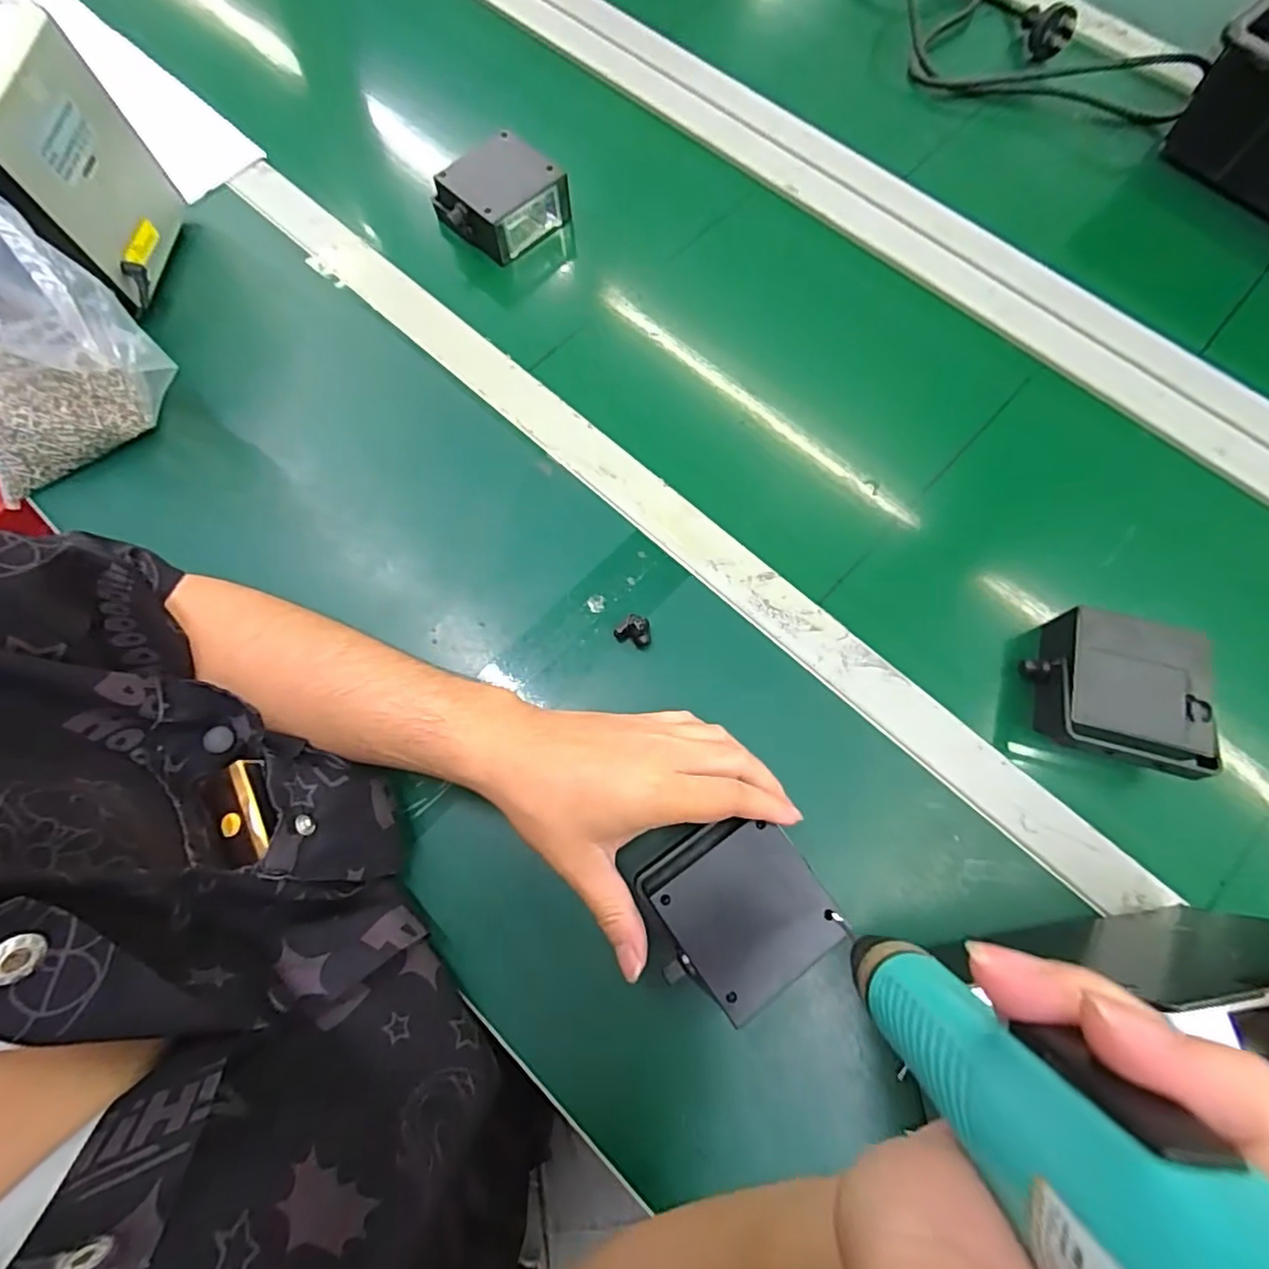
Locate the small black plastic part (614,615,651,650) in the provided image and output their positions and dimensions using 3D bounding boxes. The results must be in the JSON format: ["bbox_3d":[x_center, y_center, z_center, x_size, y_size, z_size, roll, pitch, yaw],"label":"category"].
[{"bbox_3d":[0.000,-0.003,0.421,0.025,0.013,0.018,19,73,6],"label":"small black plastic part"}]

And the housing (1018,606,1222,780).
[{"bbox_3d":[0.313,0.037,0.393,0.097,0.036,0.090,15,73,4],"label":"housing"}]

